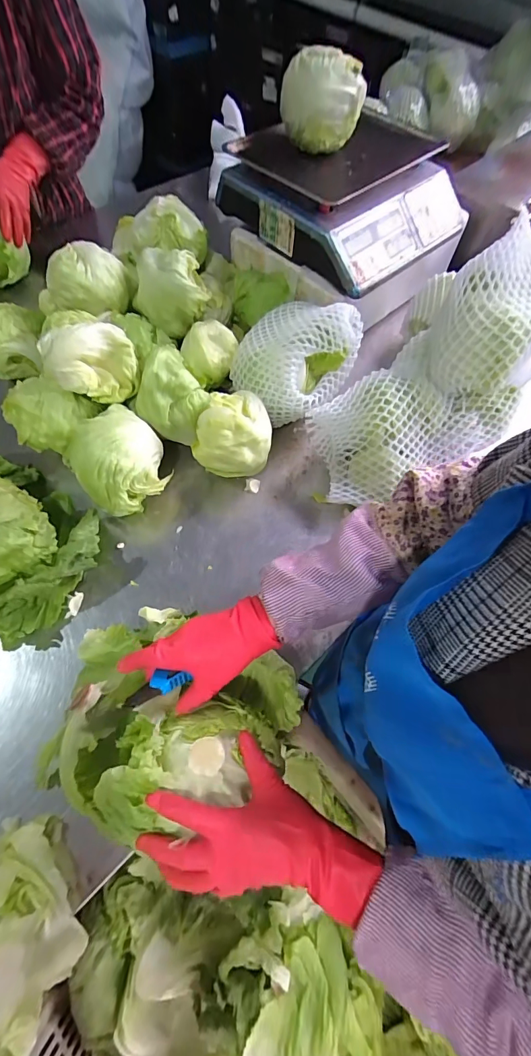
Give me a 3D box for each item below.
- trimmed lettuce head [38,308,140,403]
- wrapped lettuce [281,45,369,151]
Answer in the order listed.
[{"bbox_3d":[-0.250,-0.246,0.563,0.114,0.084,0.112,1,62,-3],"label":"trimmed lettuce head"},{"bbox_3d":[0.098,-0.741,0.699,0.138,0.111,0.103,6,62,-1],"label":"wrapped lettuce"}]

